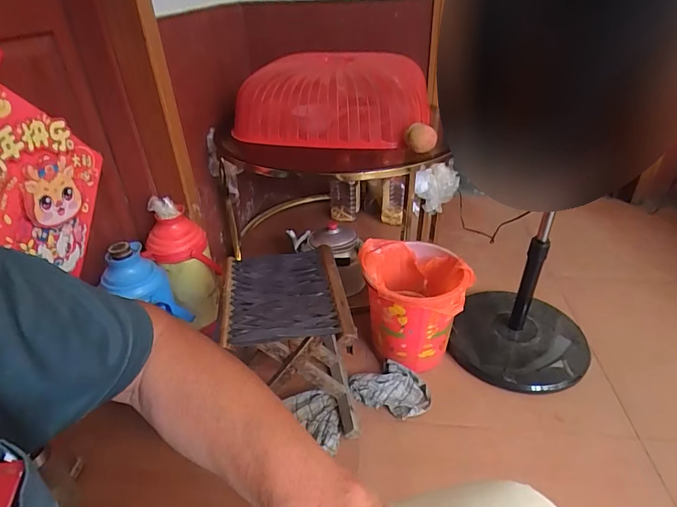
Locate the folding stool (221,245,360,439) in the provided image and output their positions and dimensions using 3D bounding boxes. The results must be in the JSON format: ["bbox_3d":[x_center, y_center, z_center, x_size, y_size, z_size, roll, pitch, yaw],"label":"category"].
[{"bbox_3d":[-0.108,0.198,0.963,0.250,0.310,0.299,-5,34,-5],"label":"folding stool"}]

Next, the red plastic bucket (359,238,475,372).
[{"bbox_3d":[0.194,0.129,1.078,0.237,0.255,0.231,-1,33,1],"label":"red plastic bucket"}]

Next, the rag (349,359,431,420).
[{"bbox_3d":[0.127,0.335,1.034,0.190,0.050,0.130,15,37,23],"label":"rag"}]

